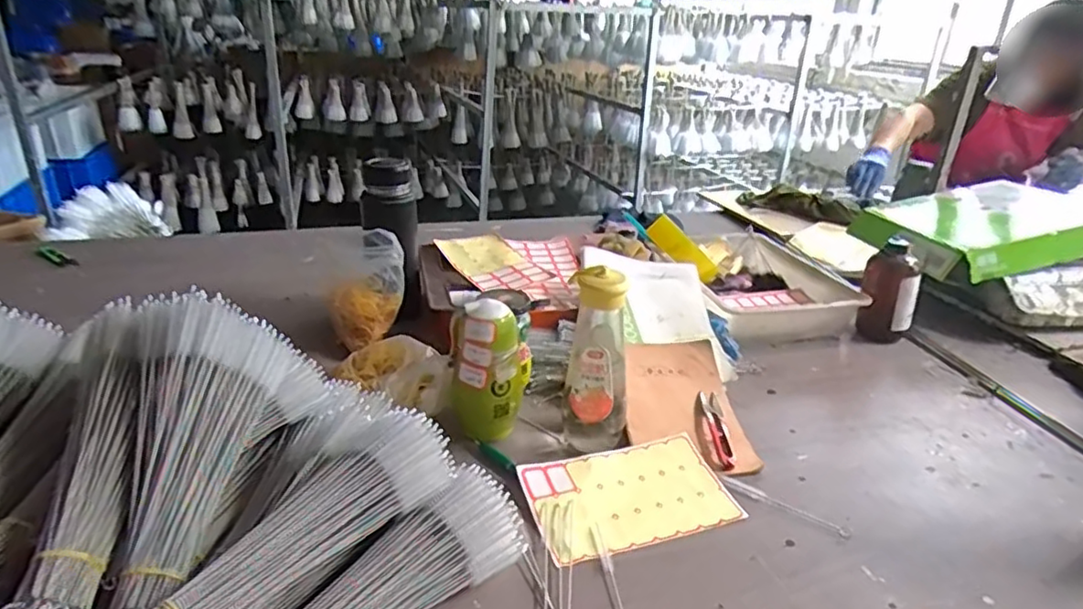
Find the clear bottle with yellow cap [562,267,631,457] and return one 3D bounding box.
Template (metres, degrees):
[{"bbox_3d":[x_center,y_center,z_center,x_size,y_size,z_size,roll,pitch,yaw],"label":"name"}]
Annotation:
[{"bbox_3d":[0.060,0.059,0.680,0.068,0.208,0.062,7,25,9],"label":"clear bottle with yellow cap"}]

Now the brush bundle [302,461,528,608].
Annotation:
[{"bbox_3d":[-0.123,0.216,0.470,0.060,0.068,0.261,23,31,37],"label":"brush bundle"}]

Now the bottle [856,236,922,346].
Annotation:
[{"bbox_3d":[0.540,-0.021,0.984,0.078,0.147,0.058,13,27,23],"label":"bottle"}]

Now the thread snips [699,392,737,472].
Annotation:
[{"bbox_3d":[0.201,0.142,0.720,0.023,0.006,0.110,1,38,-3],"label":"thread snips"}]

